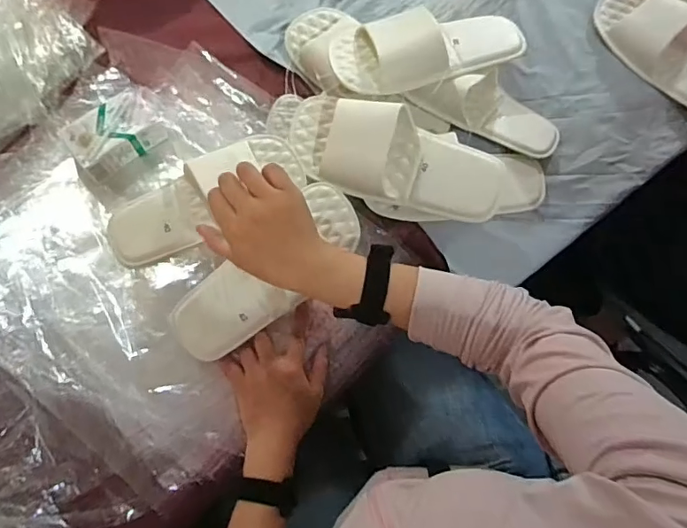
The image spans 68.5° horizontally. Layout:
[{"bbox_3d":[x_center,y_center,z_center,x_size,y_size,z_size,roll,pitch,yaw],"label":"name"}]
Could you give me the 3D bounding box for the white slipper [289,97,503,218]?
[{"bbox_3d":[0.059,-0.127,0.583,0.256,0.058,0.108,15,74,3],"label":"white slipper"}]

